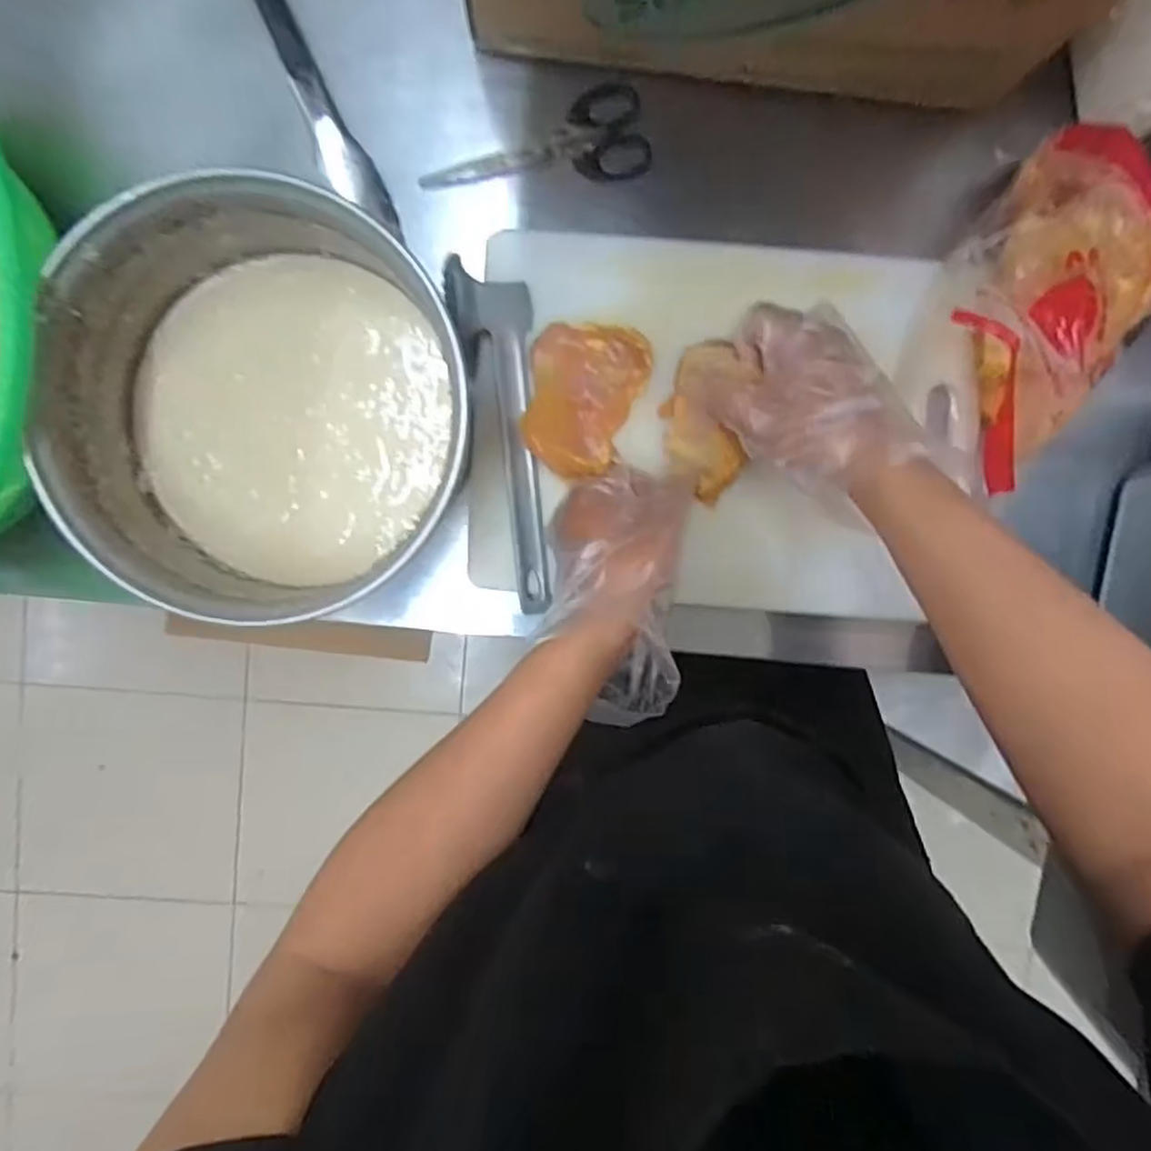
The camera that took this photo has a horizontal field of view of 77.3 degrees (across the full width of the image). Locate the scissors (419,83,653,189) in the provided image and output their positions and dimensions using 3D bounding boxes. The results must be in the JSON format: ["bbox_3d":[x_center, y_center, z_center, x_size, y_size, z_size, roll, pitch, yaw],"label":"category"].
[{"bbox_3d":[-0.028,-0.297,0.490,0.154,0.018,0.056,-8,96,-3],"label":"scissors"}]

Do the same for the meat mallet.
[{"bbox_3d":[-0.044,-0.087,0.485,0.050,0.031,0.227,-7,96,-3],"label":"meat mallet"}]

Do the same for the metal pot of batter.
[{"bbox_3d":[-0.174,-0.101,0.442,0.217,0.132,0.224,0,95,-3],"label":"metal pot of batter"}]

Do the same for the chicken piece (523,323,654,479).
[{"bbox_3d":[0.008,-0.118,0.484,0.078,0.017,0.098,6,95,-4],"label":"chicken piece"}]

